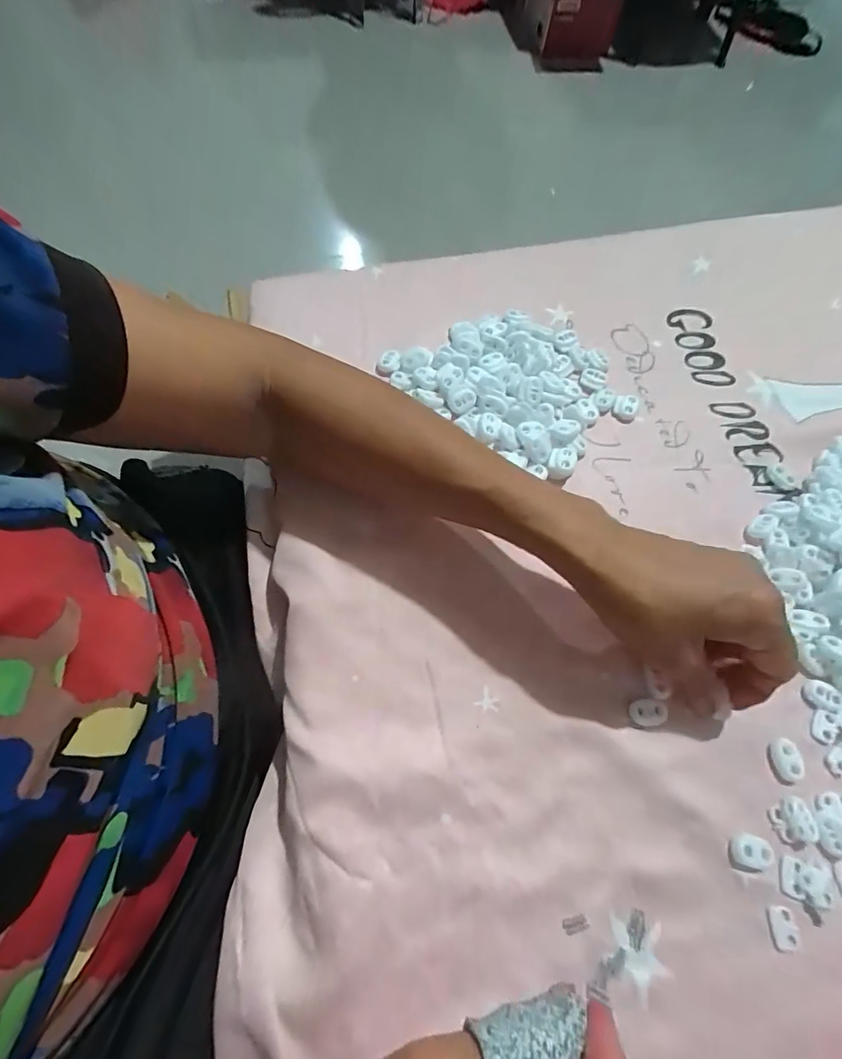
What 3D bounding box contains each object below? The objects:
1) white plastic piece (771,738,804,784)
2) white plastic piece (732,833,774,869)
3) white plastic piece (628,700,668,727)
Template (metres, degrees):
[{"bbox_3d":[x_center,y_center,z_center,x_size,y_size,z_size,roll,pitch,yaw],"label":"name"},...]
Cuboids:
[{"bbox_3d":[0.211,0.133,0.271,0.014,0.007,0.022,-4,68,-6],"label":"white plastic piece"},{"bbox_3d":[0.179,0.174,0.253,0.021,0.007,0.015,15,67,2],"label":"white plastic piece"},{"bbox_3d":[0.135,0.109,0.279,0.022,0.005,0.014,1,67,-4],"label":"white plastic piece"}]

